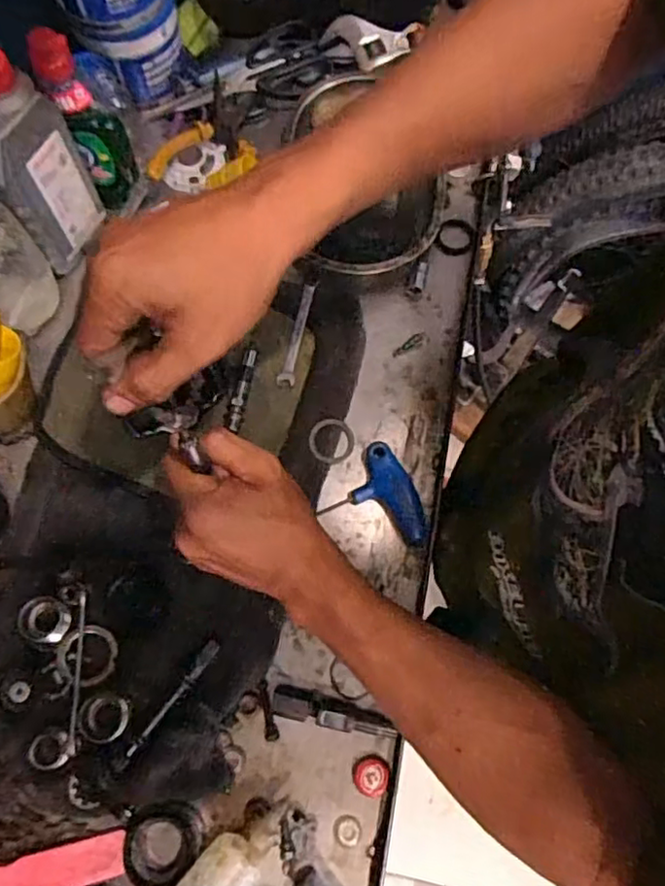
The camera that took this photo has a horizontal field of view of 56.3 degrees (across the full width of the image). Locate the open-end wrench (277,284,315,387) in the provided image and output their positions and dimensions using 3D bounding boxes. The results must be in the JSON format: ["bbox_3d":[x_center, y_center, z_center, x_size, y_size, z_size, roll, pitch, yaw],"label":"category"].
[{"bbox_3d":[-0.031,-0.099,0.558,0.014,0.005,0.100,12,74,4],"label":"open-end wrench"}]

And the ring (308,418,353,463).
[{"bbox_3d":[-0.001,-0.002,0.529,0.038,0.006,0.039,0,74,0],"label":"ring"}]

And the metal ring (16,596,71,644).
[{"bbox_3d":[-0.225,0.139,0.486,0.038,0.007,0.035,0,74,0],"label":"metal ring"}]

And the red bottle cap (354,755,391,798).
[{"bbox_3d":[0.029,0.245,0.456,0.025,0.009,0.027,0,74,0],"label":"red bottle cap"}]

